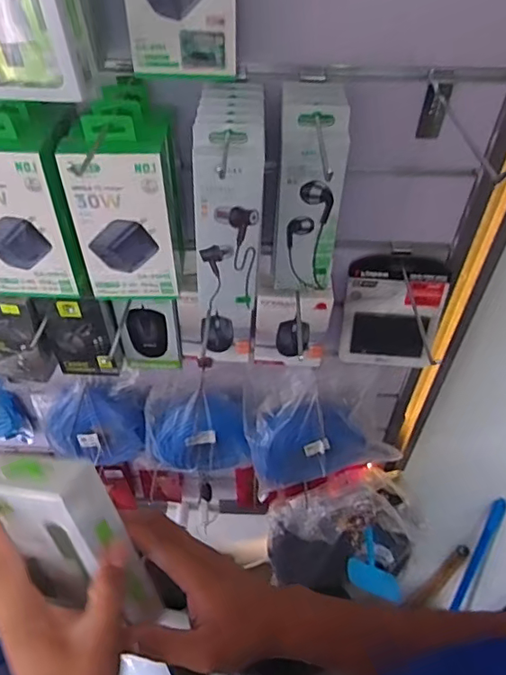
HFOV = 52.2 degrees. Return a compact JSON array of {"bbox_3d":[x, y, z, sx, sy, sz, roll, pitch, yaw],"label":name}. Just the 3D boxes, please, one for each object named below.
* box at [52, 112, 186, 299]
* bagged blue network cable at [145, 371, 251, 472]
[{"bbox_3d":[-0.125,-0.115,0.505,0.096,0.178,0.036,-5,47,-6],"label":"box"},{"bbox_3d":[-0.095,0.144,0.869,0.168,0.189,0.078,-4,47,-5],"label":"bagged blue network cable"}]

